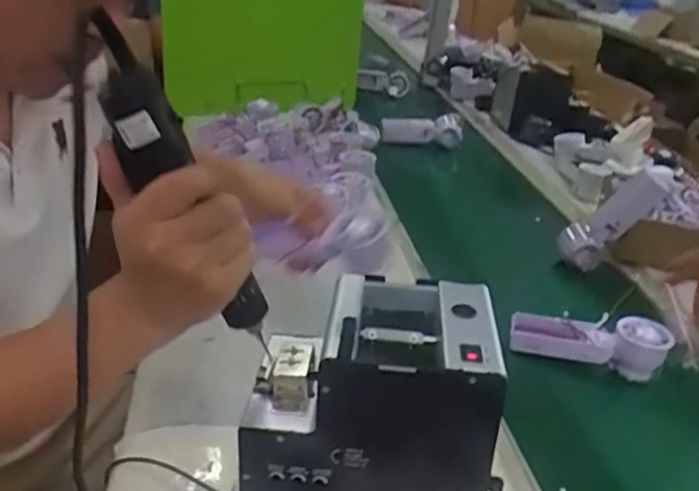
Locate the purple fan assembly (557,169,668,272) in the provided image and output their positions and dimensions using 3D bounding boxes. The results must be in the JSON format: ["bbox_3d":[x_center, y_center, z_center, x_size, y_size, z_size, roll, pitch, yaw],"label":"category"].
[{"bbox_3d":[0.370,-0.034,0.943,0.061,0.160,0.064,41,30,-2],"label":"purple fan assembly"}]

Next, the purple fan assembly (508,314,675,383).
[{"bbox_3d":[0.263,0.107,0.744,0.172,0.058,0.054,9,27,5],"label":"purple fan assembly"}]

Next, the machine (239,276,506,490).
[{"bbox_3d":[0.020,0.120,0.531,0.190,0.154,0.135,7,27,0],"label":"machine"}]

